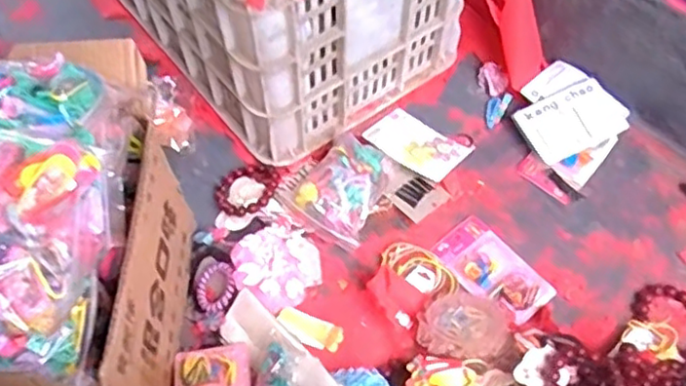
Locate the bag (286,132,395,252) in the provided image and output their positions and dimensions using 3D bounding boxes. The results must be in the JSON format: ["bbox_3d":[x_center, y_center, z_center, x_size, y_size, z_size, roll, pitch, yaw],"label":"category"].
[{"bbox_3d":[0.000,-0.012,0.807,0.098,0.054,0.131,24,61,15],"label":"bag"}]

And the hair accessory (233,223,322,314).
[{"bbox_3d":[-0.071,0.085,0.748,0.093,0.050,0.087,0,57,1],"label":"hair accessory"}]

